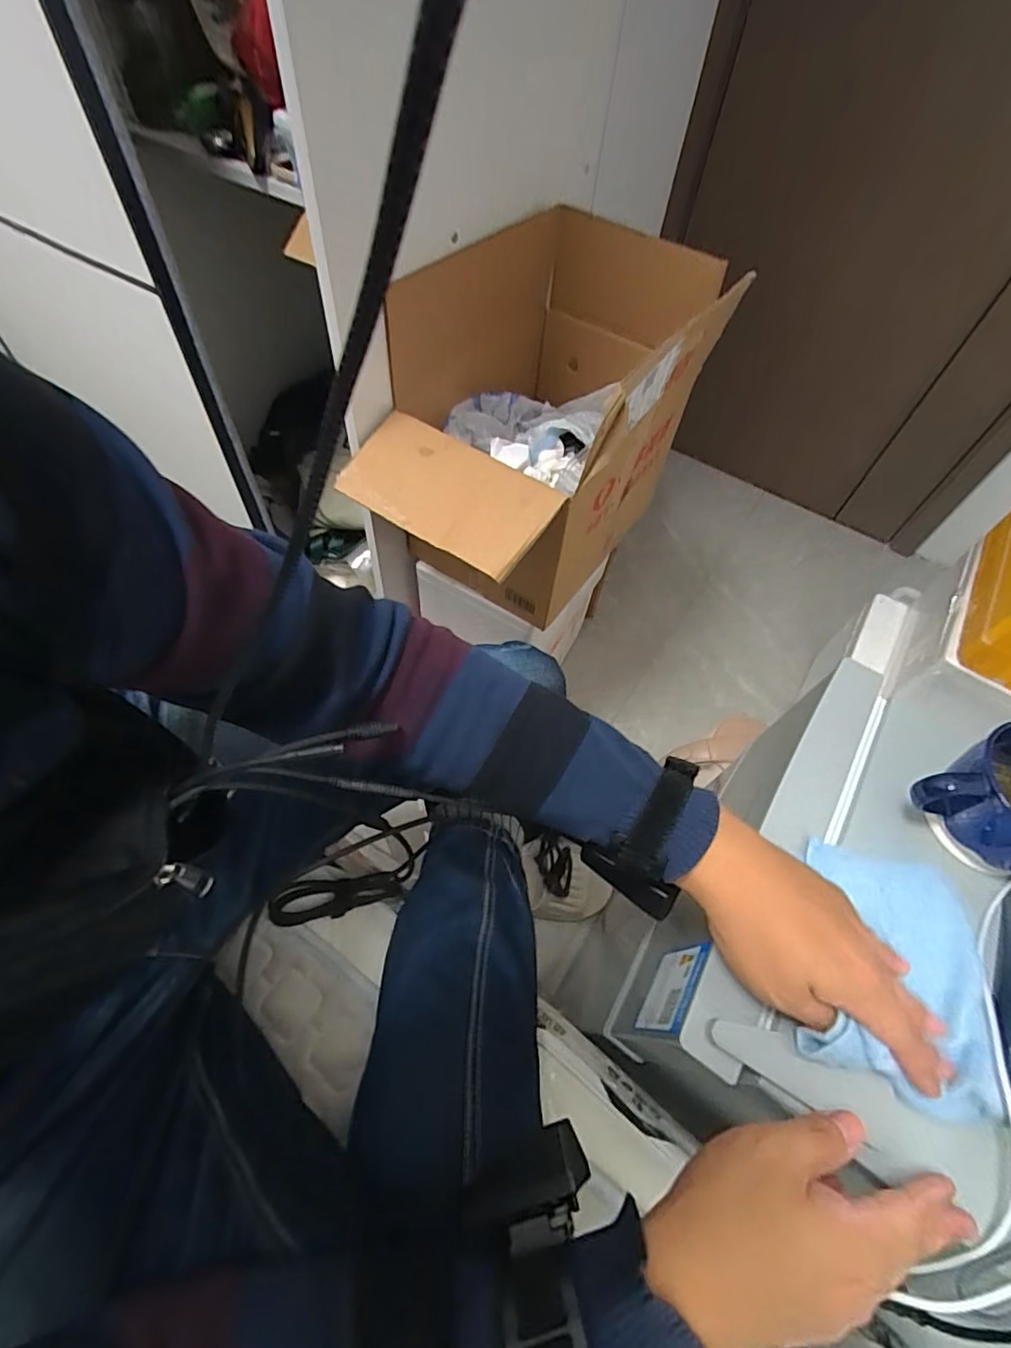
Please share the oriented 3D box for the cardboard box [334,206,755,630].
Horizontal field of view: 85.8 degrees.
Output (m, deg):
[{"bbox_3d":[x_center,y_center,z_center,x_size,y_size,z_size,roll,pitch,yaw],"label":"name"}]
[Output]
[{"bbox_3d":[0.041,-0.328,0.740,0.321,0.349,0.536,34,61,16],"label":"cardboard box"}]

